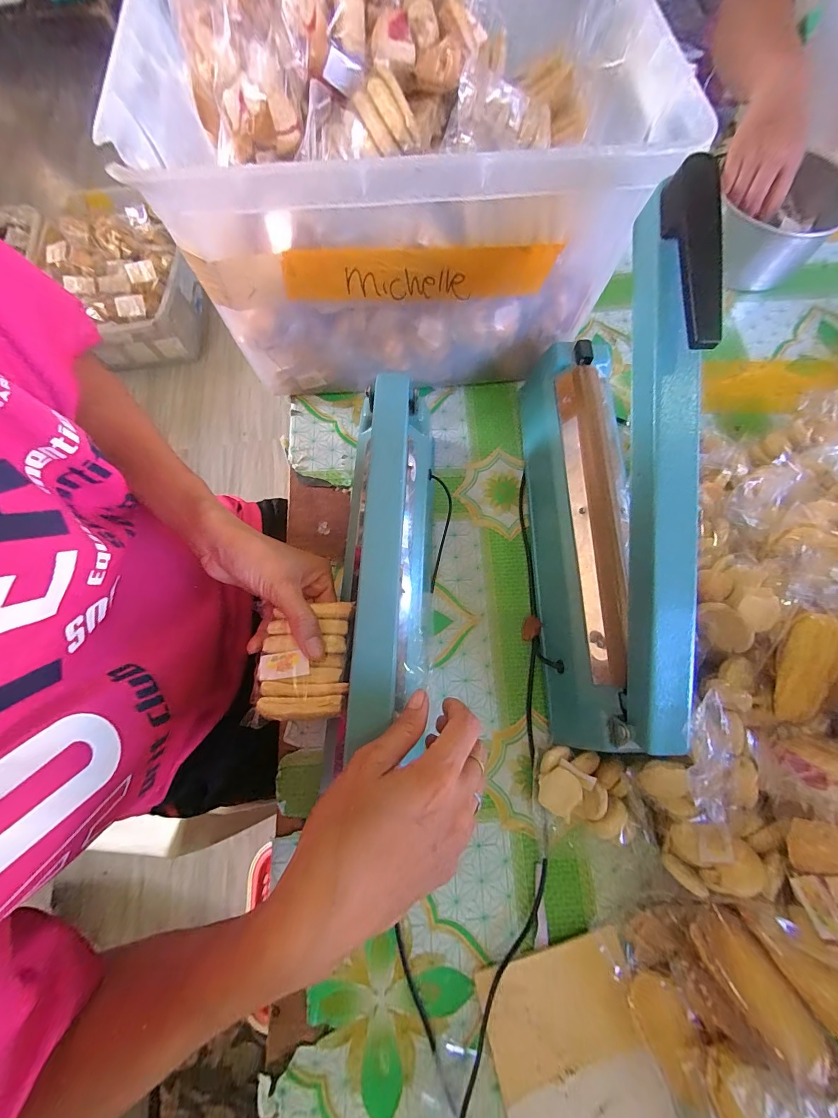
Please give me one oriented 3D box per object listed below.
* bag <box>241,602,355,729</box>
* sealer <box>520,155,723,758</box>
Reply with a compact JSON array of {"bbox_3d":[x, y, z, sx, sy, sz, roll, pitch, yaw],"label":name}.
[{"bbox_3d":[-0.086,0.075,0.278,0.067,0.013,0.082,-2,73,1],"label":"bag"},{"bbox_3d":[0.150,-0.046,0.293,0.064,0.238,0.365,0,73,1],"label":"sealer"}]

